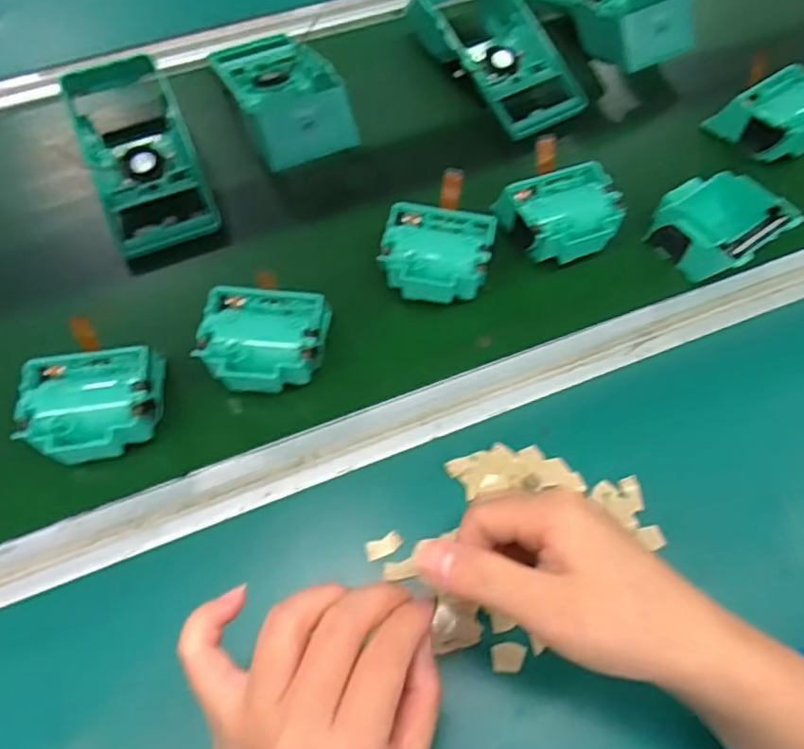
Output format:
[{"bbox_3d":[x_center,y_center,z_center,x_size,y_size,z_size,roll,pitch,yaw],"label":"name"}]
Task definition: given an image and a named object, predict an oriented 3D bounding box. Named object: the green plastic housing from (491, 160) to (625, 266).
[{"bbox_3d":[0.118,-0.115,0.484,0.078,0.038,0.072,-22,63,-11],"label":"green plastic housing"}]

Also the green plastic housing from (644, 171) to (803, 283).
[{"bbox_3d":[0.229,-0.108,0.478,0.070,0.039,0.075,-36,66,-17],"label":"green plastic housing"}]

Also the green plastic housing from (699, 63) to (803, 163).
[{"bbox_3d":[0.309,-0.211,0.536,0.070,0.044,0.078,-36,66,-17],"label":"green plastic housing"}]

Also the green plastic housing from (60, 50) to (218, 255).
[{"bbox_3d":[-0.211,-0.182,0.526,0.087,0.044,0.190,-22,63,-11],"label":"green plastic housing"}]

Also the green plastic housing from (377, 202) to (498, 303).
[{"bbox_3d":[0.025,-0.080,0.470,0.074,0.042,0.065,9,61,6],"label":"green plastic housing"}]

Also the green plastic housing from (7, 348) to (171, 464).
[{"bbox_3d":[-0.191,0.020,0.410,0.075,0.039,0.070,-7,61,-3],"label":"green plastic housing"}]

